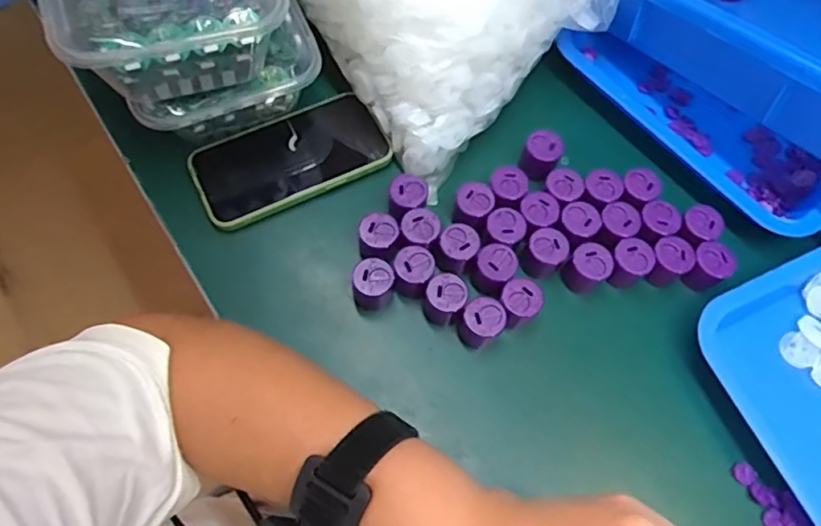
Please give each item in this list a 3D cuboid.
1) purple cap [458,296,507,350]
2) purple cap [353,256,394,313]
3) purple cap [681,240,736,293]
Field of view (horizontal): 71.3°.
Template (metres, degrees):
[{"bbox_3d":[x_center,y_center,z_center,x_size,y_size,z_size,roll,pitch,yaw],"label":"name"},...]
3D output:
[{"bbox_3d":[0.049,0.043,0.395,0.027,0.036,0.033,23,68,7],"label":"purple cap"},{"bbox_3d":[-0.026,0.017,0.403,0.027,0.040,0.031,1,67,-3],"label":"purple cap"},{"bbox_3d":[0.216,0.004,0.418,0.030,0.031,0.027,-37,73,-16],"label":"purple cap"}]

